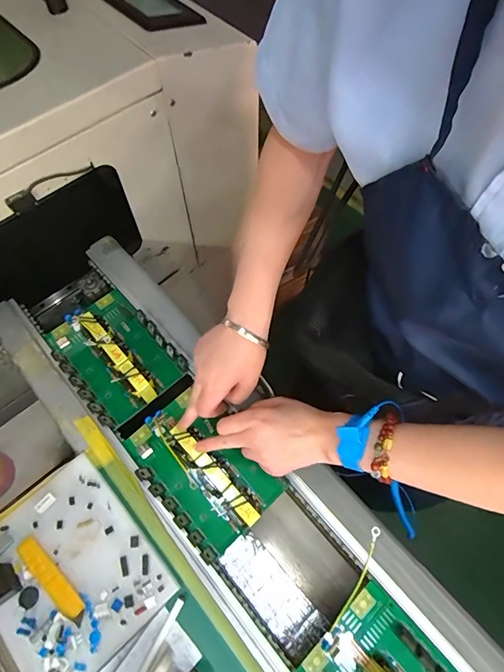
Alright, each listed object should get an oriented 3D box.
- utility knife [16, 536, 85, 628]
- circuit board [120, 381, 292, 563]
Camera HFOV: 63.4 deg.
[{"bbox_3d":[-0.209,0.253,0.425,0.103,0.004,0.022,38,69,17],"label":"utility knife"},{"bbox_3d":[-0.063,0.149,0.476,0.116,0.059,0.178,-41,70,-18],"label":"circuit board"}]

